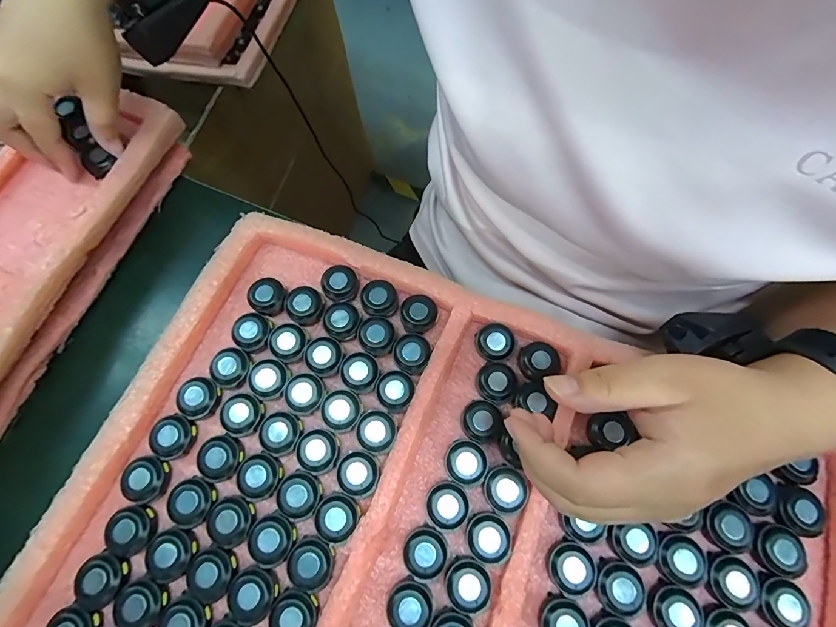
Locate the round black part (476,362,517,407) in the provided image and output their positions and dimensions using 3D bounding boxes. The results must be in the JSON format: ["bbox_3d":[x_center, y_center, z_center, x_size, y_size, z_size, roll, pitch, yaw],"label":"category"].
[{"bbox_3d":[0.058,0.052,0.289,0.027,0.011,0.030,-24,74,-5],"label":"round black part"}]

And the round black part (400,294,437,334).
[{"bbox_3d":[0.000,0.000,0.306,0.027,0.012,0.028,4,74,3],"label":"round black part"}]

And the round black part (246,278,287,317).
[{"bbox_3d":[-0.120,-0.013,0.312,0.029,0.013,0.028,-1,74,2],"label":"round black part"}]

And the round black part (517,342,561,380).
[{"bbox_3d":[0.091,0.035,0.294,0.026,0.013,0.026,-1,74,2],"label":"round black part"}]

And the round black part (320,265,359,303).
[{"bbox_3d":[-0.063,-0.024,0.315,0.031,0.010,0.028,37,78,12],"label":"round black part"}]

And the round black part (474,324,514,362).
[{"bbox_3d":[0.059,0.023,0.298,0.026,0.014,0.027,-1,74,2],"label":"round black part"}]

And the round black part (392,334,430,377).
[{"bbox_3d":[-0.005,0.031,0.295,0.027,0.011,0.028,-1,74,2],"label":"round black part"}]

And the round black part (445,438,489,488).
[{"bbox_3d":[0.034,0.104,0.271,0.028,0.011,0.029,-1,74,2],"label":"round black part"}]

